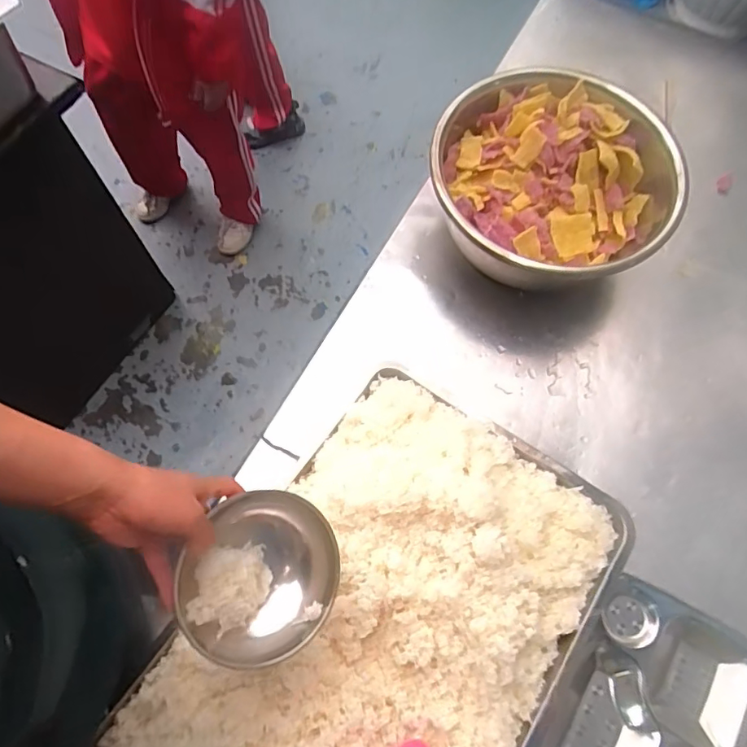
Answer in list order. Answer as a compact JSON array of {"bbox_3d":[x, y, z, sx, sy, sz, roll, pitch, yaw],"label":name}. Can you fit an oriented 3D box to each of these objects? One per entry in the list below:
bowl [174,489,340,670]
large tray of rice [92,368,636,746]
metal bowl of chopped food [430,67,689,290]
[{"bbox_3d":[-0.109,0.185,0.487,0.142,0.061,0.156,3,83,-21],"label":"bowl"},{"bbox_3d":[0.008,0.289,0.557,0.385,0.064,0.570,33,71,11],"label":"large tray of rice"},{"bbox_3d":[0.261,-0.273,0.777,0.335,0.158,0.333,0,68,-1],"label":"metal bowl of chopped food"}]

